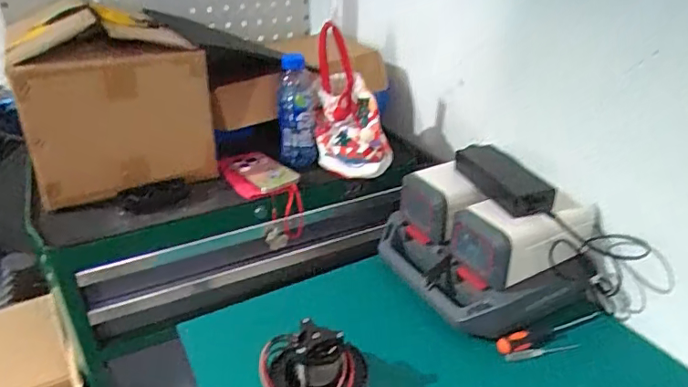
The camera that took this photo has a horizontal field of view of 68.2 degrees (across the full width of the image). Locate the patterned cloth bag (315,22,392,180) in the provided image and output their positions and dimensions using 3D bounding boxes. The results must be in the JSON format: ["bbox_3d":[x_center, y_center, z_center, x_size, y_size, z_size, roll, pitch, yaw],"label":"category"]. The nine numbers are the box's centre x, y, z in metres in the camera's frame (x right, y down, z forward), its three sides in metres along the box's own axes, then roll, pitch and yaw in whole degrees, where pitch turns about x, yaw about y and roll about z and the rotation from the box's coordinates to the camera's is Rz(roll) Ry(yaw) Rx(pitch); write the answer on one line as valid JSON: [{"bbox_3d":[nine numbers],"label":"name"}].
[{"bbox_3d":[-0.001,-0.188,0.963,0.131,0.326,0.121,-9,-14,-17],"label":"patterned cloth bag"}]

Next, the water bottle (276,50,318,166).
[{"bbox_3d":[-0.085,-0.145,0.939,0.070,0.198,0.058,-2,28,-4],"label":"water bottle"}]

